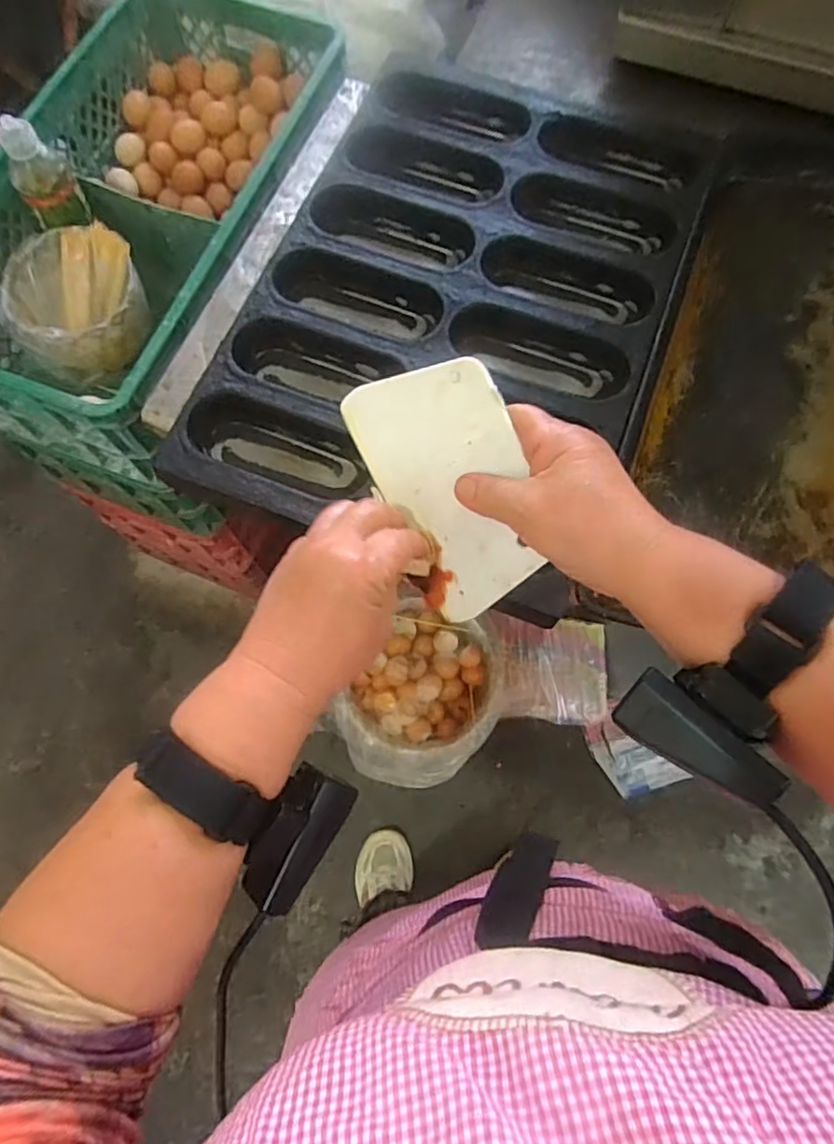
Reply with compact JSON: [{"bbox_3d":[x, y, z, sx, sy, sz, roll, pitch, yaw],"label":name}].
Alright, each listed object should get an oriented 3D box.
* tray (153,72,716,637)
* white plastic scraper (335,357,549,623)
[{"bbox_3d":[0.031,-0.289,0.652,0.441,0.049,0.587,20,74,7],"label":"tray"},{"bbox_3d":[0.020,-0.047,0.355,0.095,0.005,0.144,-18,99,37],"label":"white plastic scraper"}]

